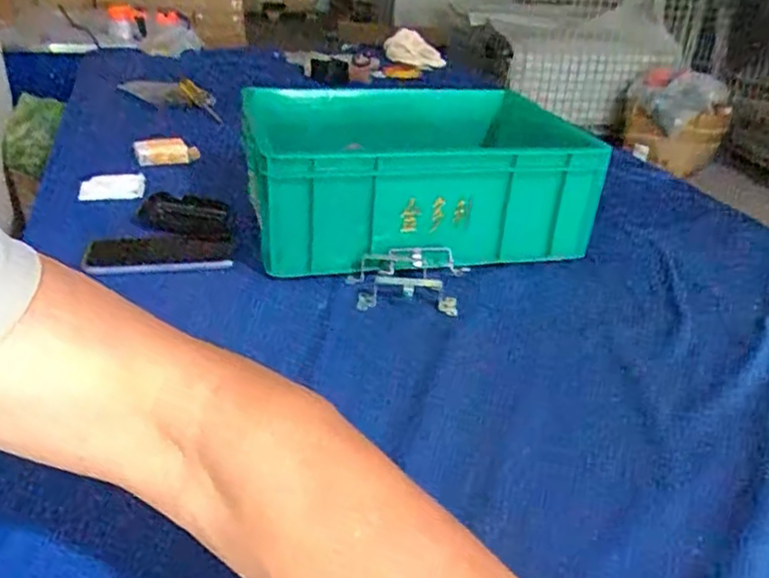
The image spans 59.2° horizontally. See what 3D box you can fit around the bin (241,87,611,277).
[{"bbox_3d":[0.044,-0.156,0.882,0.404,0.139,0.322,0,29,-7],"label":"bin"}]

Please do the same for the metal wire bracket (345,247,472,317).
[{"bbox_3d":[0.026,-0.012,0.764,0.135,0.043,0.090,4,28,1],"label":"metal wire bracket"}]

